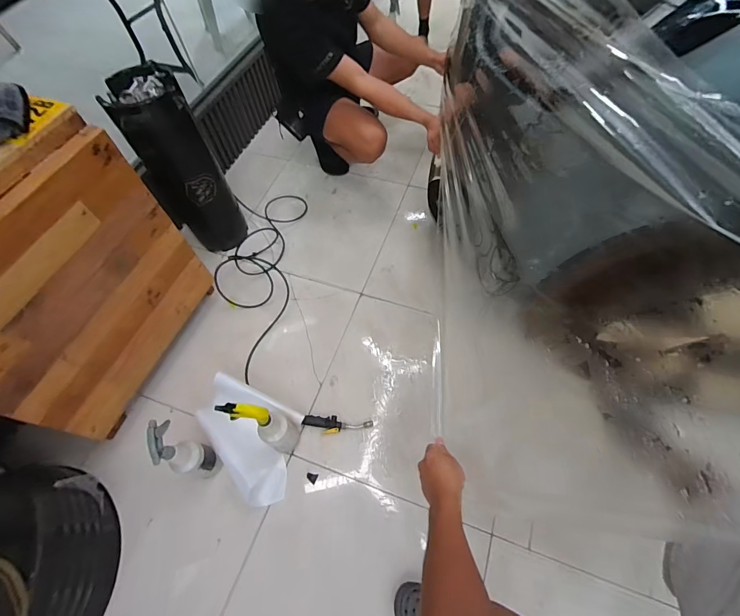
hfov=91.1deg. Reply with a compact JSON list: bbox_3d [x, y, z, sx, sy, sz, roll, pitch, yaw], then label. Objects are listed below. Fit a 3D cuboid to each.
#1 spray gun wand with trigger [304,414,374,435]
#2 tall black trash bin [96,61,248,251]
[{"bbox_3d":[-0.099,0.361,1.131,0.215,0.040,0.057,-2,64,-2],"label":"spray gun wand with trigger"},{"bbox_3d":[-0.625,-0.465,1.264,0.209,0.600,0.197,-24,61,-9],"label":"tall black trash bin"}]

